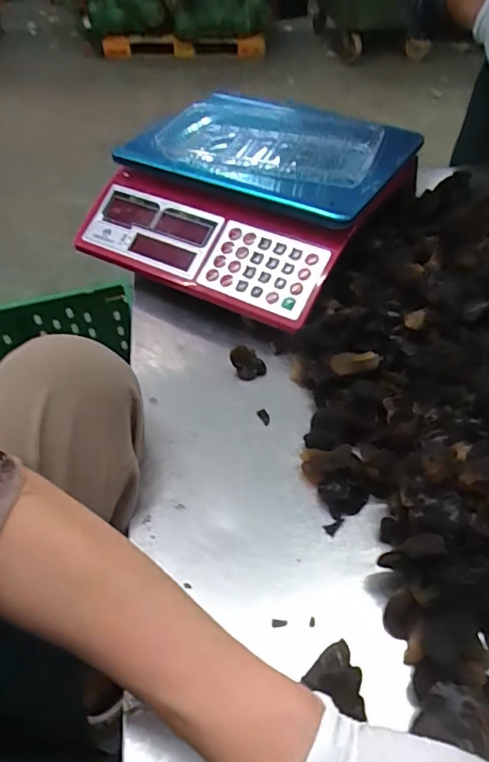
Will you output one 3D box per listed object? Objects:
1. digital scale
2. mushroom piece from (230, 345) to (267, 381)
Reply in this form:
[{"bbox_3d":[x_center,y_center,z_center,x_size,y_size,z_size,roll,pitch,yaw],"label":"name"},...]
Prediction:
[{"bbox_3d":[-0.006,-0.197,0.584,0.302,0.145,0.239,22,51,21],"label":"digital scale"},{"bbox_3d":[0.004,-0.017,0.493,0.032,0.025,0.019,-1,47,1],"label":"mushroom piece"}]

